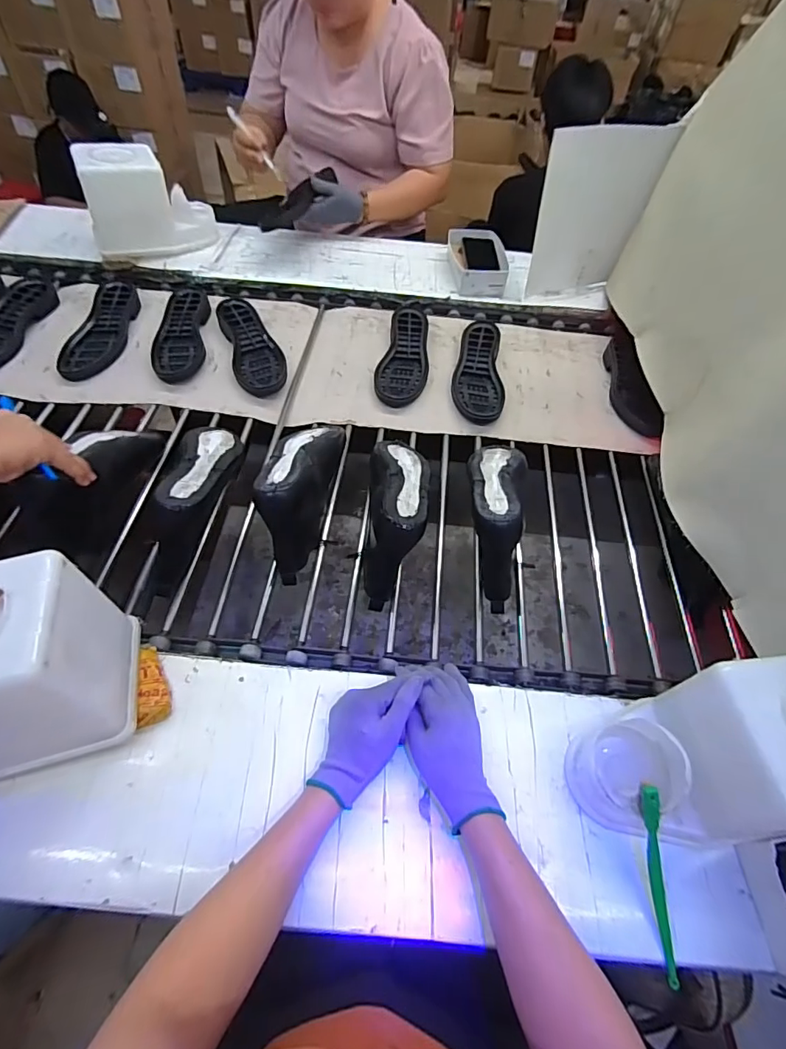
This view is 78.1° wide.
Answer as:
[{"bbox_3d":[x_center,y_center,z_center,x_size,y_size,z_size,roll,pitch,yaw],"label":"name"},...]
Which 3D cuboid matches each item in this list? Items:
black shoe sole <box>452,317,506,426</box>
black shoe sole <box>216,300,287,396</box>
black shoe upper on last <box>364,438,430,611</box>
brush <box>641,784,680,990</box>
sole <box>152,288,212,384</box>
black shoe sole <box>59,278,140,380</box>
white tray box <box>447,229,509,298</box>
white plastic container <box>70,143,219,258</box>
[{"bbox_3d":[0.162,-0.296,0.929,0.095,0.031,0.265,5,55,-1],"label":"black shoe sole"},{"bbox_3d":[-0.281,-0.351,0.941,0.097,0.029,0.260,-22,60,-18],"label":"black shoe sole"},{"bbox_3d":[0.010,-0.034,0.691,0.084,0.117,0.277,3,55,-2],"label":"black shoe upper on last"},{"bbox_3d":[0.242,0.322,0.438,0.013,0.021,0.170,-5,87,-7],"label":"brush"},{"bbox_3d":[-0.411,-0.376,0.943,0.095,0.034,0.240,-2,56,-6],"label":"sole"},{"bbox_3d":[-0.568,-0.382,0.945,0.093,0.030,0.276,1,56,-3],"label":"black shoe sole"},{"bbox_3d":[0.192,-0.593,1.100,0.114,0.051,0.199,-2,56,-6],"label":"white tray box"},{"bbox_3d":[-0.525,-0.687,1.041,0.252,0.184,0.113,-24,61,-19],"label":"white plastic container"}]

